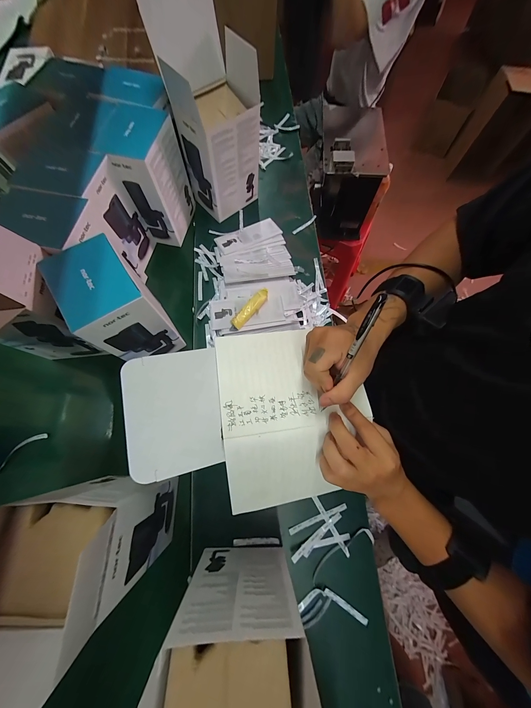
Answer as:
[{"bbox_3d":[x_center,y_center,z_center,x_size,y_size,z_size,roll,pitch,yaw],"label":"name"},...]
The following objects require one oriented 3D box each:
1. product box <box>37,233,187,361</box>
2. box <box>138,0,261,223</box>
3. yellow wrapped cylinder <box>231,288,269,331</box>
[{"bbox_3d":[-0.277,-0.086,0.470,0.112,0.202,0.141,-34,76,-12],"label":"product box"},{"bbox_3d":[-0.108,-0.519,0.568,0.137,0.350,0.161,42,75,11],"label":"box"},{"bbox_3d":[-0.040,-0.108,0.587,0.031,0.024,0.126,38,75,10],"label":"yellow wrapped cylinder"}]

